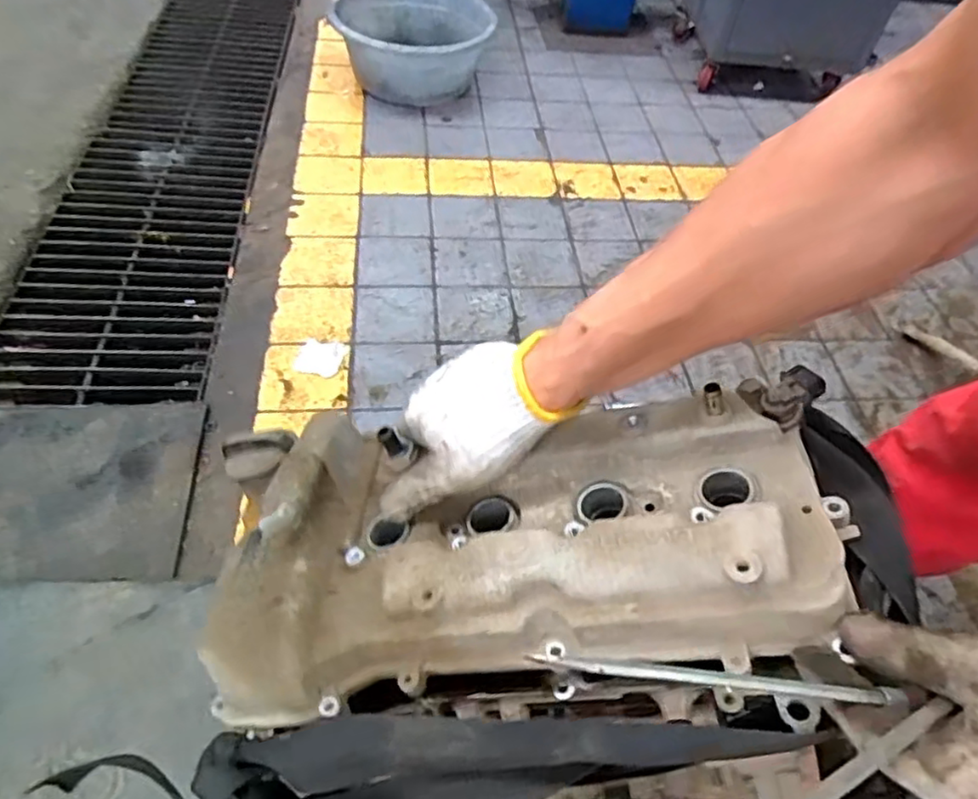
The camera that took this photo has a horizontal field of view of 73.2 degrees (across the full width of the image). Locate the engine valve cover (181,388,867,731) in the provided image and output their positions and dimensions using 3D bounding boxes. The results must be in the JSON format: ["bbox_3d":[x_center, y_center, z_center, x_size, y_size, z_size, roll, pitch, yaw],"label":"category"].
[{"bbox_3d":[0.010,0.080,0.419,0.386,0.095,0.176,-12,50,11],"label":"engine valve cover"}]

